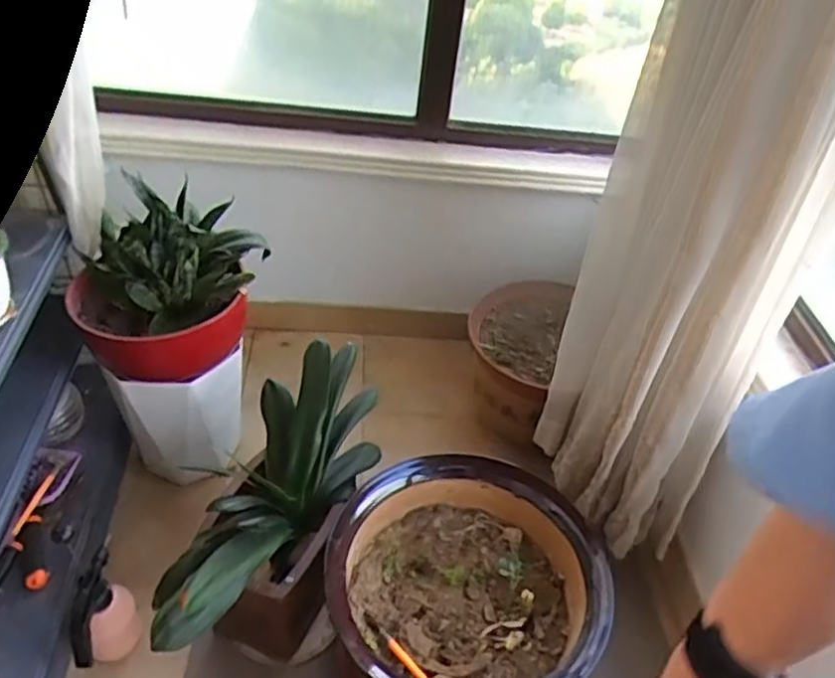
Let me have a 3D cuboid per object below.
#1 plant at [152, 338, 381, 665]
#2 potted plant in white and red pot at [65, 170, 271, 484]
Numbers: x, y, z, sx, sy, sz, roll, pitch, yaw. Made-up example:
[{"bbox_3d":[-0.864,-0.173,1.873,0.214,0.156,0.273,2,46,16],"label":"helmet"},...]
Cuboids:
[{"bbox_3d":[-0.227,0.310,1.124,0.232,0.424,0.508,12,41,4],"label":"plant"},{"bbox_3d":[-0.465,-0.011,1.307,0.286,0.505,0.307,5,41,-4],"label":"potted plant in white and red pot"}]

